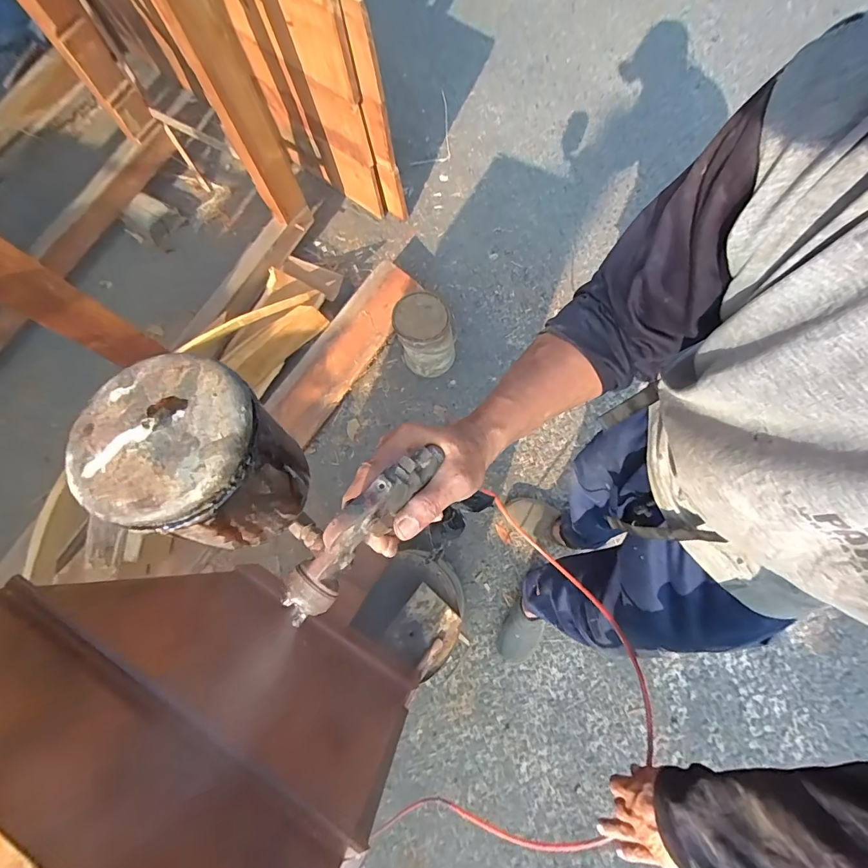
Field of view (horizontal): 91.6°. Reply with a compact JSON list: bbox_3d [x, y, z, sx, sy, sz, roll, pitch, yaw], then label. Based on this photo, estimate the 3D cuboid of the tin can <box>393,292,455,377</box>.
[{"bbox_3d":[-0.032,-0.295,1.330,0.159,0.235,0.174,-1,73,3],"label":"tin can"}]

